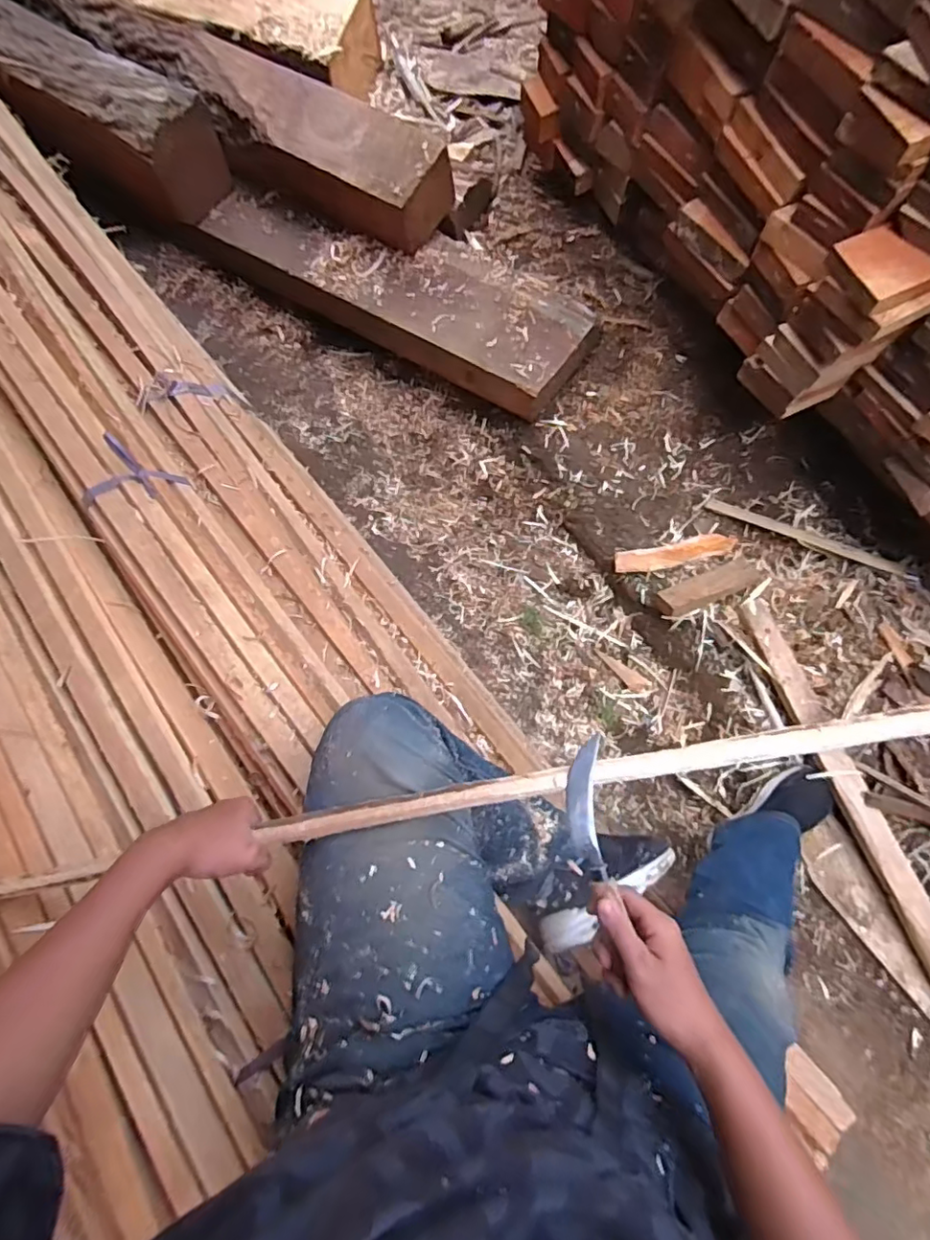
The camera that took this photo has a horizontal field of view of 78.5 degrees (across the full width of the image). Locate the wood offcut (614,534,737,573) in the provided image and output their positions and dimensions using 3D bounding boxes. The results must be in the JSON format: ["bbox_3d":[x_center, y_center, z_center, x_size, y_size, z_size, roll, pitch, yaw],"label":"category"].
[{"bbox_3d":[0.461,-0.145,1.240,0.266,0.022,0.059,-14,68,-3],"label":"wood offcut"}]

